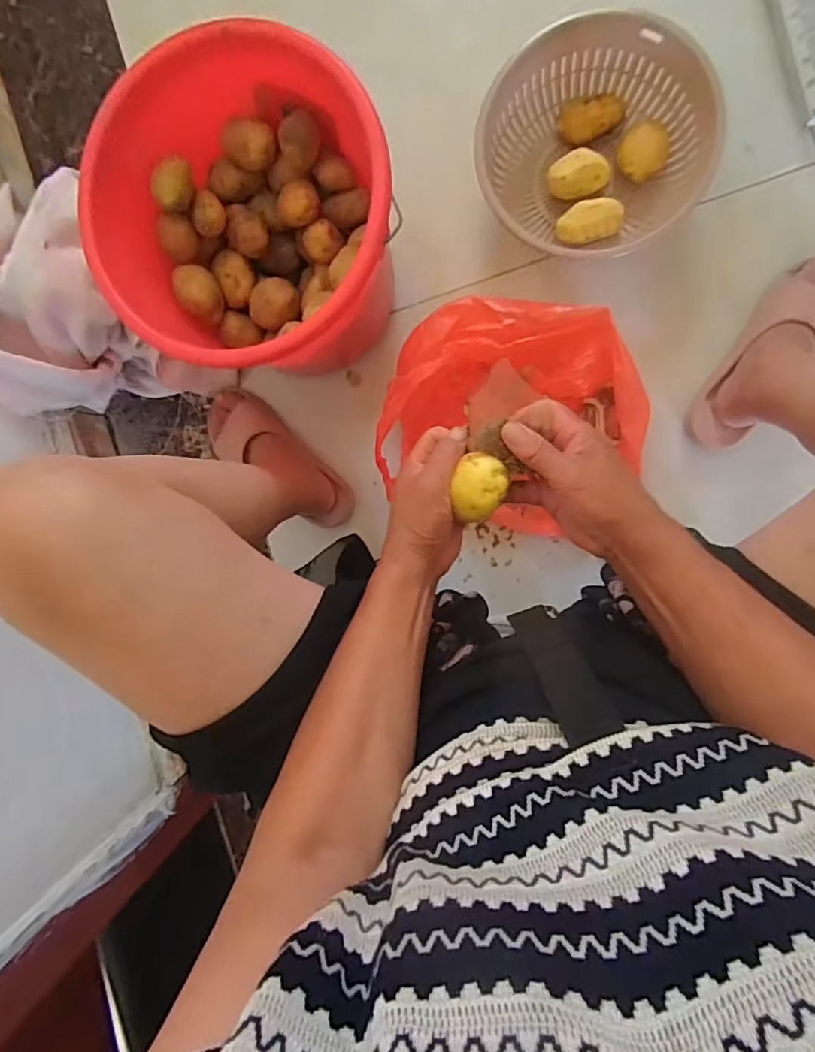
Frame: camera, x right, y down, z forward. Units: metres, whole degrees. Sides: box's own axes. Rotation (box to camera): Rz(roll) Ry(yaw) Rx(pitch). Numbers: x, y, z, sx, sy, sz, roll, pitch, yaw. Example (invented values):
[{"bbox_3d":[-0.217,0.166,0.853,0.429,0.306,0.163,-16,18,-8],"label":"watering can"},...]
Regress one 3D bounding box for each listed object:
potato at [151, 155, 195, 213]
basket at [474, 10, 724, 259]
[{"bbox_3d":[-0.240,-0.349,0.559,0.028,0.032,0.053,19,97,7],"label":"potato"},{"bbox_3d":[0.205,-0.441,0.644,0.245,0.097,0.226,1,94,8],"label":"basket"}]

